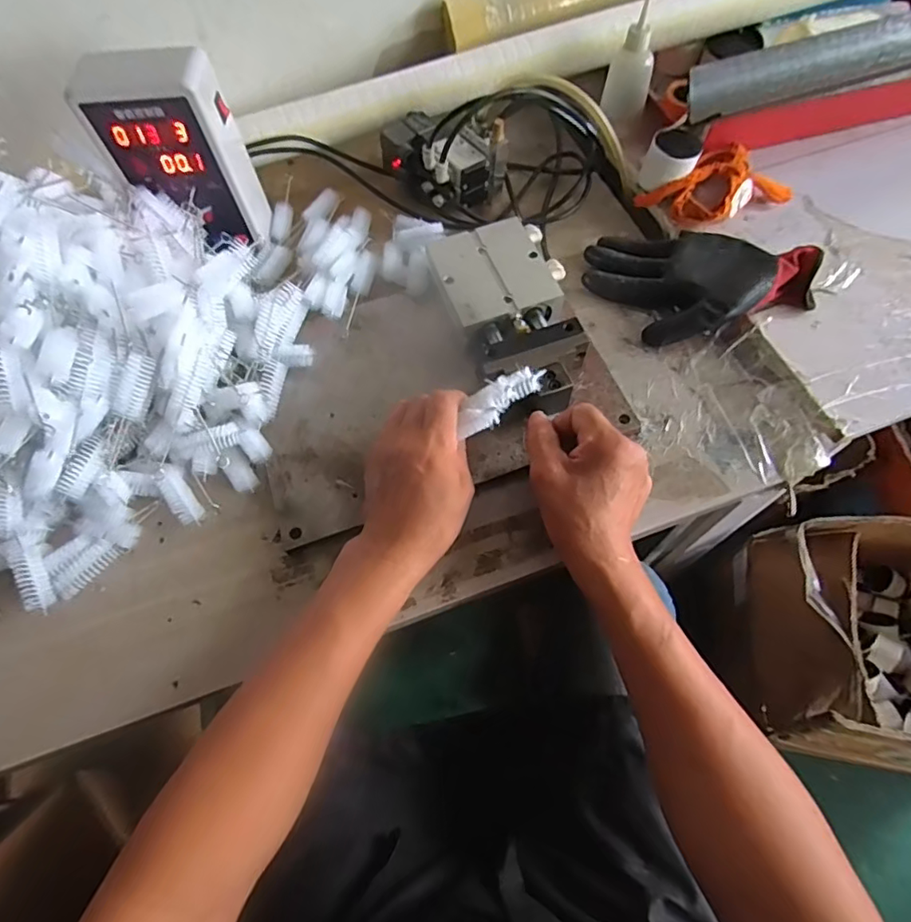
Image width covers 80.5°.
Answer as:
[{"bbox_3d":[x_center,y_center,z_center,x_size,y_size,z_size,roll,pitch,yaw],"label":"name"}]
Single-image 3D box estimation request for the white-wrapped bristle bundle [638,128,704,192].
[{"bbox_3d":[0.221,-0.309,0.558,0.055,0.049,0.049,19,66,12],"label":"white-wrapped bristle bundle"}]

